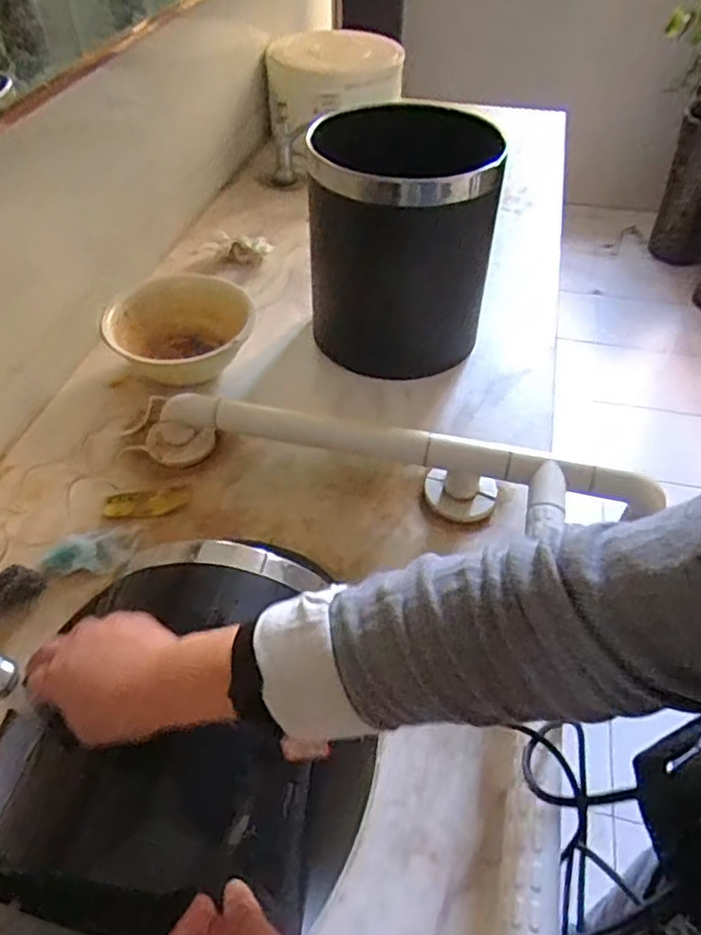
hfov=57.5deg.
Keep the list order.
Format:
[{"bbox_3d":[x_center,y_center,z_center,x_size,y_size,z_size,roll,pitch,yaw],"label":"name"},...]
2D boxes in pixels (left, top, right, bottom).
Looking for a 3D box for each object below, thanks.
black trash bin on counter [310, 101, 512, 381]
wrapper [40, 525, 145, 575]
[{"bbox_3d":[0.059,-0.275,0.787,0.211,0.244,0.201,2,47,-1],"label":"black trash bin on counter"},{"bbox_3d":[-0.251,0.081,0.621,0.092,0.013,0.045,-14,49,-15],"label":"wrapper"}]

